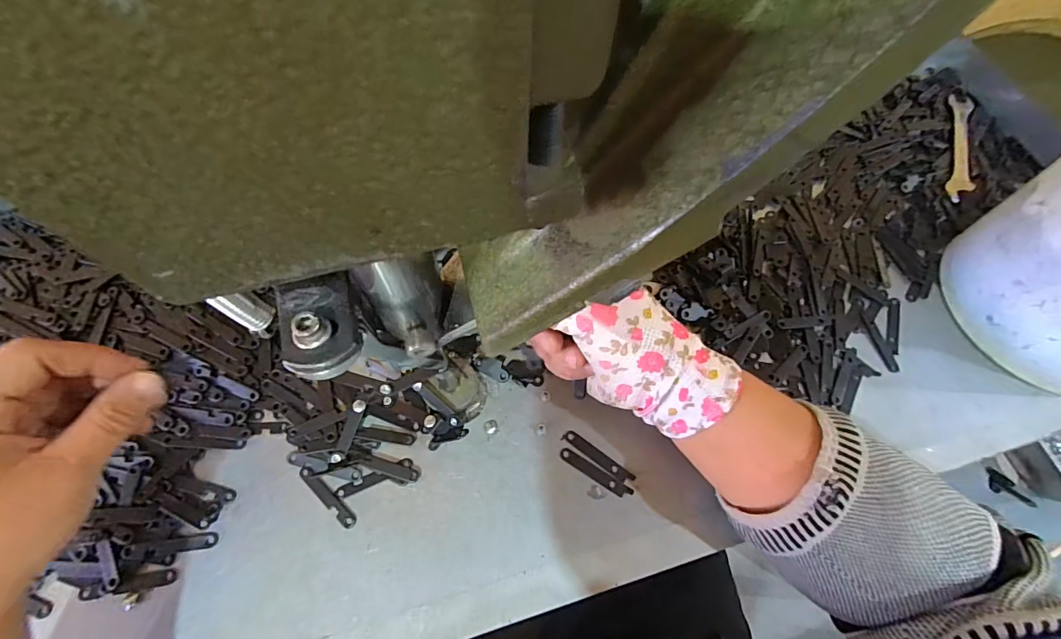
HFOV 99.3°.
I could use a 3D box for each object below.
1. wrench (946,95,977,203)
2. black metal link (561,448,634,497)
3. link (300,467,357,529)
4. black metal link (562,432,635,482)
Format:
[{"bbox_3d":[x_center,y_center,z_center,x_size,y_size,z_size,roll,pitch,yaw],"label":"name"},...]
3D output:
[{"bbox_3d":[0.419,-0.169,0.439,0.021,0.006,0.144,21,68,6],"label":"wrench"},{"bbox_3d":[0.045,0.106,0.309,0.053,0.004,0.010,32,69,10],"label":"black metal link"},{"bbox_3d":[-0.134,0.116,0.298,0.052,0.004,0.011,43,72,14],"label":"link"},{"bbox_3d":[0.048,0.096,0.315,0.054,0.004,0.010,34,70,11],"label":"black metal link"}]

